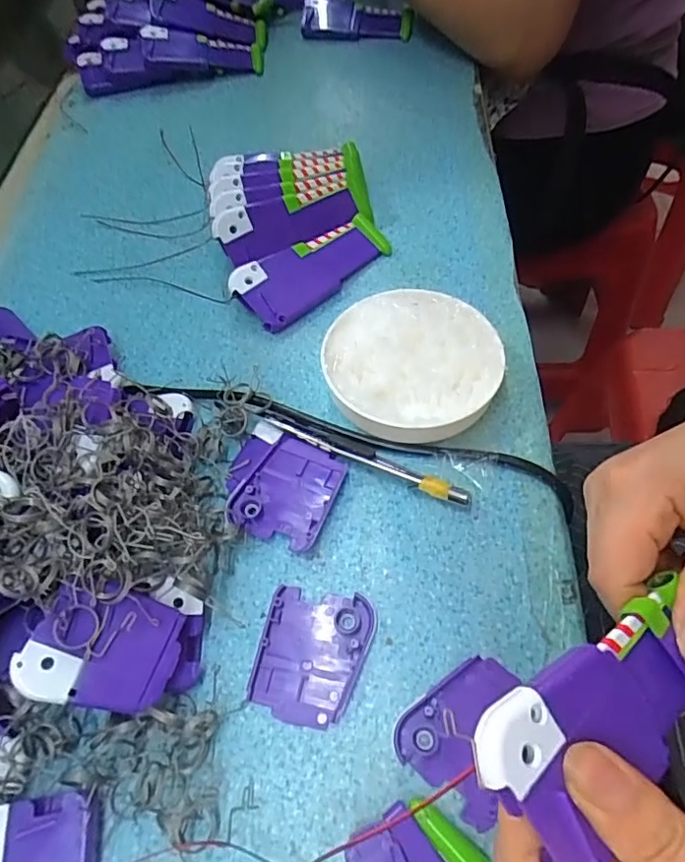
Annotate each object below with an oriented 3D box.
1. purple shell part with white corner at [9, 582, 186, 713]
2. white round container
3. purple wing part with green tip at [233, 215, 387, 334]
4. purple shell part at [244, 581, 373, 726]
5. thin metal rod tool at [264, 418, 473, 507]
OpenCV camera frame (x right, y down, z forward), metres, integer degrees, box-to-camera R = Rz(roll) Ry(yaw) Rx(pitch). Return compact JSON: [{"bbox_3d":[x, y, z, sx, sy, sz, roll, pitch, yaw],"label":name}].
[{"bbox_3d":[-0.106,0.096,0.242,0.062,0.007,0.047,18,67,-16],"label":"purple shell part with white corner"},{"bbox_3d":[0.042,-0.041,0.340,0.106,0.026,0.101,-2,58,2],"label":"white round container"},{"bbox_3d":[-0.022,-0.119,0.404,0.117,0.015,0.051,-38,88,-20],"label":"purple wing part with green tip"},{"bbox_3d":[-0.014,0.110,0.270,0.052,0.005,0.061,8,59,9],"label":"purple shell part"},{"bbox_3d":[0.011,0.017,0.315,0.126,0.013,0.013,18,61,14],"label":"thin metal rod tool"}]

